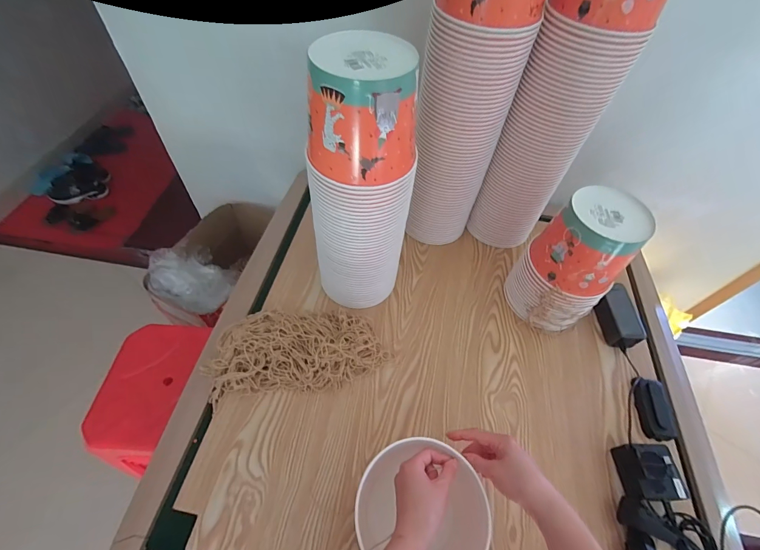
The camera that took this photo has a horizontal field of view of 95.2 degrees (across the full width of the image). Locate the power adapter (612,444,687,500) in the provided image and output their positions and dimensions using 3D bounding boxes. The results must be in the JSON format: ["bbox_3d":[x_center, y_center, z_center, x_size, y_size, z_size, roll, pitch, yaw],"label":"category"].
[{"bbox_3d":[0.424,0.315,0.555,0.069,0.057,0.075,3,55,-2],"label":"power adapter"}]

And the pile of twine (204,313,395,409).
[{"bbox_3d":[-0.149,0.132,0.633,0.319,0.063,0.149,-5,56,-8],"label":"pile of twine"}]

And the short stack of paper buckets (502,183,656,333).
[{"bbox_3d":[0.360,-0.014,0.660,0.139,0.266,0.149,-32,63,-23],"label":"short stack of paper buckets"}]

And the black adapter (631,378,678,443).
[{"bbox_3d":[0.492,0.239,0.626,0.047,0.030,0.102,10,55,3],"label":"black adapter"}]

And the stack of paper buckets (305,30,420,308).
[{"bbox_3d":[-0.030,-0.112,0.577,0.136,0.445,0.140,28,58,15],"label":"stack of paper buckets"}]

